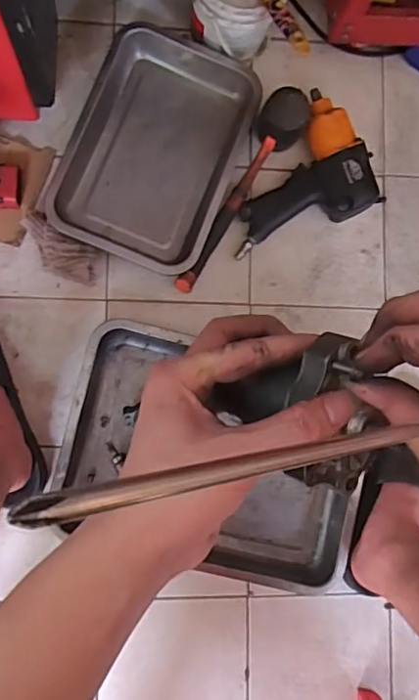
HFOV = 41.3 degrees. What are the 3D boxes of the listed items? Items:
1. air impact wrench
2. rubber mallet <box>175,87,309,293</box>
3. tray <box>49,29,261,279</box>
[{"bbox_3d":[0.117,-0.252,0.777,0.213,0.070,0.179,-21,89,-8],"label":"air impact wrench"},{"bbox_3d":[0.033,-0.214,0.753,0.063,0.089,0.294,34,83,-4],"label":"rubber mallet"},{"bbox_3d":[-0.074,-0.276,0.770,0.220,0.040,0.319,21,84,-5],"label":"tray"}]

